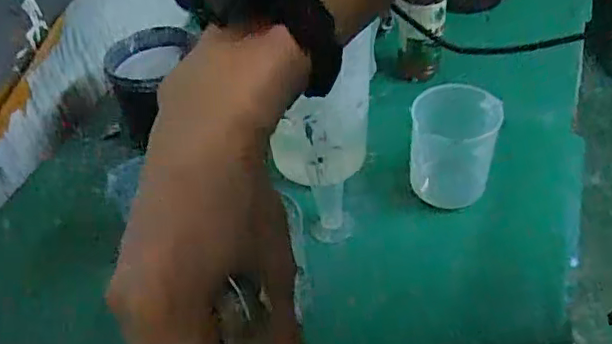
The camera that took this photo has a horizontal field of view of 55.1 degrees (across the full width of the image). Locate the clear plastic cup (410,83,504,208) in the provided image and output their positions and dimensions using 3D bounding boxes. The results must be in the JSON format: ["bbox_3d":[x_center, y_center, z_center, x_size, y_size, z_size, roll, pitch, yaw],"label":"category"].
[{"bbox_3d":[0.165,-0.033,0.657,0.091,0.107,0.093,-3,44,3],"label":"clear plastic cup"}]

